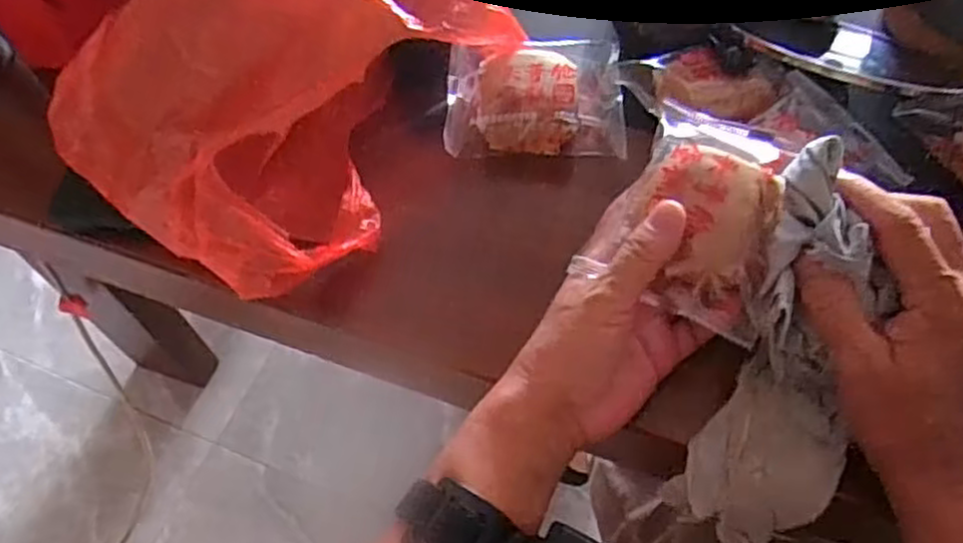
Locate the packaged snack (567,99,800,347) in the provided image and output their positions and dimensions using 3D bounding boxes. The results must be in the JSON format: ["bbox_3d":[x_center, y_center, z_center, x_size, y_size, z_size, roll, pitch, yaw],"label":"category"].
[{"bbox_3d":[0.113,-0.028,0.372,0.066,0.039,0.106,15,61,11],"label":"packaged snack"}]

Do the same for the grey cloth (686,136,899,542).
[{"bbox_3d":[0.149,0.047,0.363,0.067,0.210,0.040,10,19,9],"label":"grey cloth"}]

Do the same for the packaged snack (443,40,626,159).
[{"bbox_3d":[0.034,-0.116,0.480,0.112,0.037,0.086,-1,58,2],"label":"packaged snack"}]

